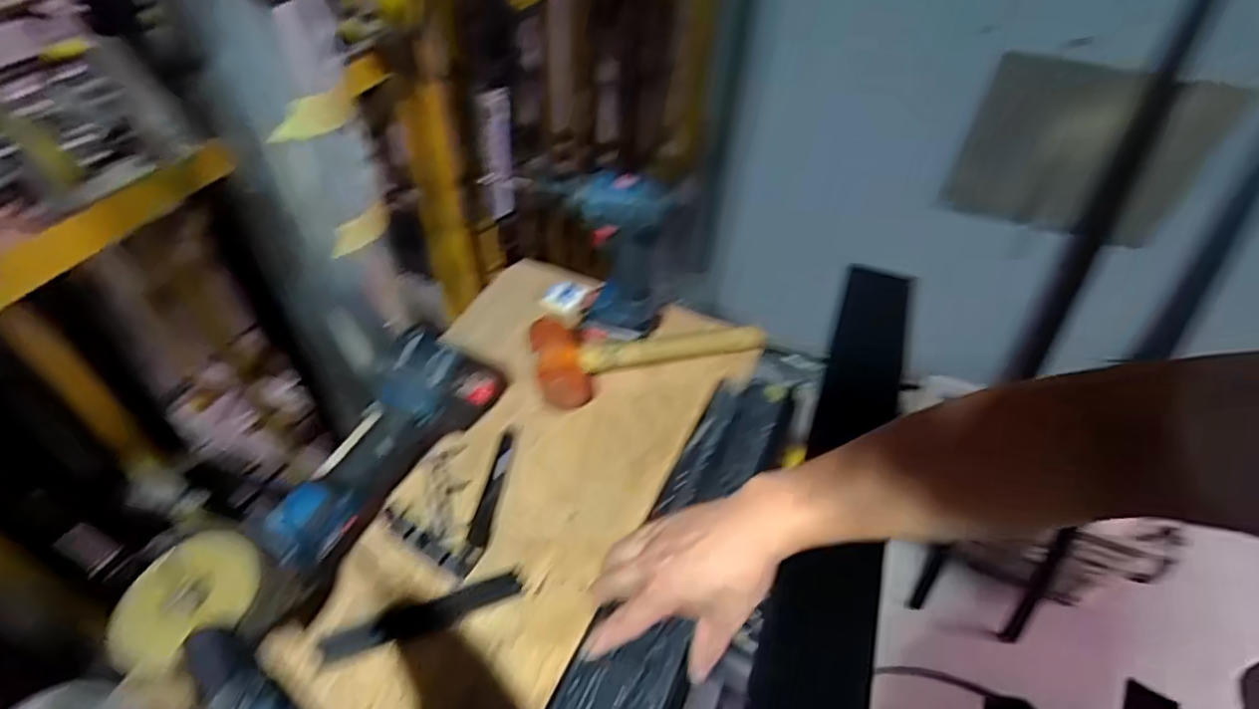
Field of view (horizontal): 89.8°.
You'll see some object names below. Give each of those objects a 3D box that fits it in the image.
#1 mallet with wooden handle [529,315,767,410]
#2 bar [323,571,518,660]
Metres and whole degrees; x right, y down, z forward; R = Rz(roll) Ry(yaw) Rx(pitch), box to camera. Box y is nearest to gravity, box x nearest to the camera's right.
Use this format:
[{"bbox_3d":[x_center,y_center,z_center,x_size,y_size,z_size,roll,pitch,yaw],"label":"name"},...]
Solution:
[{"bbox_3d":[0.021,-0.018,0.768,0.290,0.059,0.107,-14,48,-17],"label":"mallet with wooden handle"},{"bbox_3d":[-0.177,0.225,0.550,0.165,0.012,0.029,-14,48,-17],"label":"bar"}]

